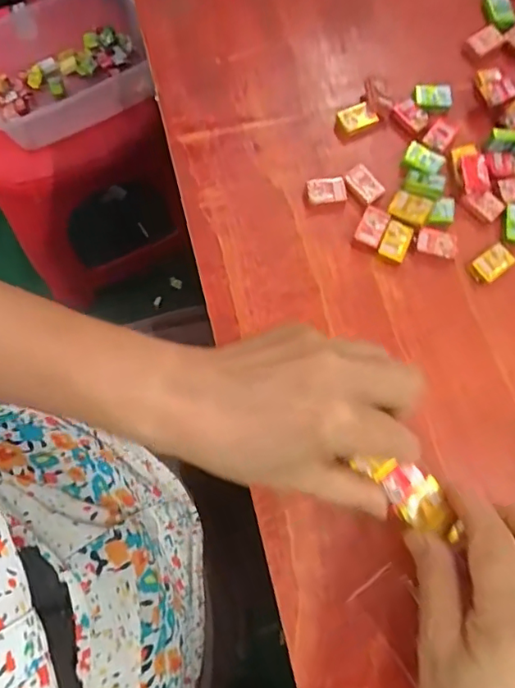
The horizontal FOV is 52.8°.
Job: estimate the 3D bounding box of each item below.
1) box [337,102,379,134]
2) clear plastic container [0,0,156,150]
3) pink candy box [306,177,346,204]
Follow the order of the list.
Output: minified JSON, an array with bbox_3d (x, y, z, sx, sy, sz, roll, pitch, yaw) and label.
[{"bbox_3d":[0.069,-0.158,0.360,0.025,0.006,0.017,-20,76,-7],"label":"box"},{"bbox_3d":[-0.253,-0.366,0.684,0.244,0.067,0.182,-28,77,-8],"label":"clear plastic container"},{"bbox_3d":[0.046,-0.102,0.347,0.025,0.006,0.019,-8,75,-3],"label":"pink candy box"}]

